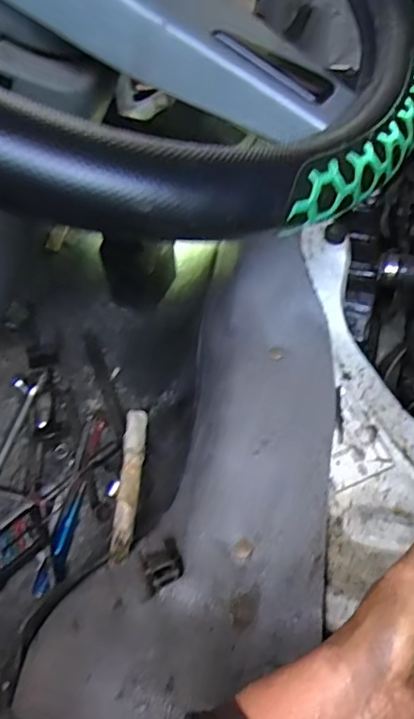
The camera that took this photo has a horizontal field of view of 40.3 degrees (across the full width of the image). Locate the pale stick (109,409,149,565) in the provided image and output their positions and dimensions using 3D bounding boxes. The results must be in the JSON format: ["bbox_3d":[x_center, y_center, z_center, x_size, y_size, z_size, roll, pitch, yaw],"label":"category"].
[{"bbox_3d":[-0.099,0.146,0.727,0.027,0.023,0.253,-3,36,2],"label":"pale stick"}]

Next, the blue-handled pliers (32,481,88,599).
[{"bbox_3d":[-0.195,0.241,0.765,0.031,0.022,0.153,8,59,9],"label":"blue-handled pliers"}]

